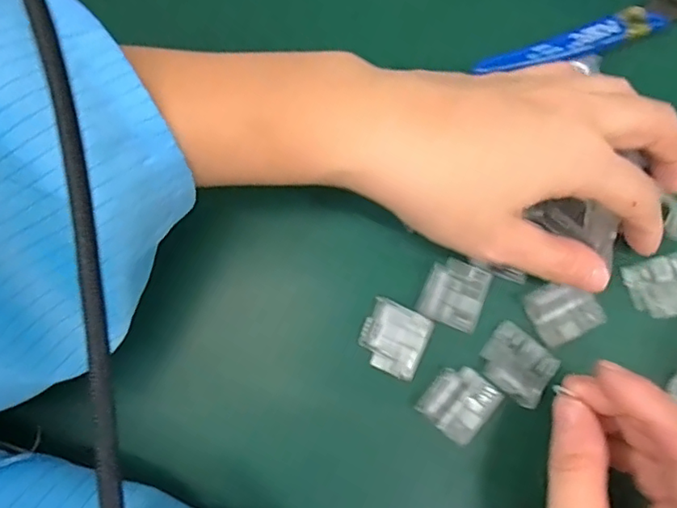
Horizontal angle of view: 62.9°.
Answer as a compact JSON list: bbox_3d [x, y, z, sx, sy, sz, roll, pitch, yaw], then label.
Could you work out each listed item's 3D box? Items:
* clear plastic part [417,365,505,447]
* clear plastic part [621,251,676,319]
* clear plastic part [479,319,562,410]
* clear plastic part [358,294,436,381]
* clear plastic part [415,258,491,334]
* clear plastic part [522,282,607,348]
[{"bbox_3d":[0.052,0.063,0.236,0.026,0.004,0.028,40,83,7],"label":"clear plastic part"},{"bbox_3d":[0.146,0.014,0.246,0.030,0.008,0.026,-19,80,-3],"label":"clear plastic part"},{"bbox_3d":[0.078,0.048,0.241,0.030,0.005,0.026,38,82,7],"label":"clear plastic part"},{"bbox_3d":[0.024,0.037,0.238,0.028,0.007,0.028,24,81,4],"label":"clear plastic part"},{"bbox_3d":[0.052,0.017,0.245,0.027,0.005,0.028,19,81,4],"label":"clear plastic part"},{"bbox_3d":[0.100,0.024,0.244,0.030,0.004,0.025,-26,81,-4],"label":"clear plastic part"}]

